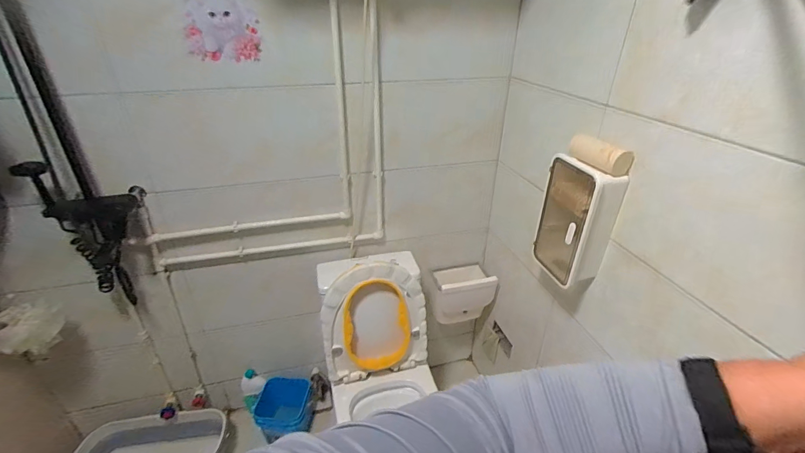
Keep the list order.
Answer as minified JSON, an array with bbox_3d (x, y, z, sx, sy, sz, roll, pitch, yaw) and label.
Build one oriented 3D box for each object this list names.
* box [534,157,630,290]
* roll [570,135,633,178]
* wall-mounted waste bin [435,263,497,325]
[{"bbox_3d":[0.451,-0.017,1.001,0.102,0.325,0.190,-9,31,-16],"label":"box"},{"bbox_3d":[0.471,-0.180,0.908,0.056,0.061,0.154,-10,31,-17],"label":"roll"},{"bbox_3d":[0.248,0.294,1.611,0.258,0.231,0.178,-5,30,-8],"label":"wall-mounted waste bin"}]

